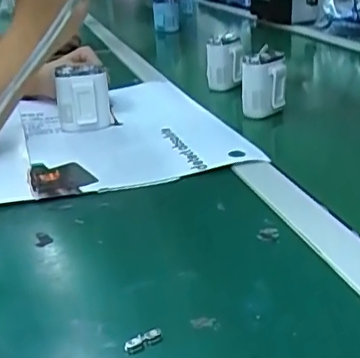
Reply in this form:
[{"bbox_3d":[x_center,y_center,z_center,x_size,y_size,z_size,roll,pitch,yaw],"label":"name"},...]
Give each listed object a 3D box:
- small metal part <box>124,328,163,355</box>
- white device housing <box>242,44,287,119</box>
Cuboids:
[{"bbox_3d":[-0.023,0.103,0.359,0.026,0.007,0.009,-18,28,-26],"label":"small metal part"},{"bbox_3d":[0.111,-0.126,0.749,0.049,0.084,0.052,13,30,34],"label":"white device housing"}]

